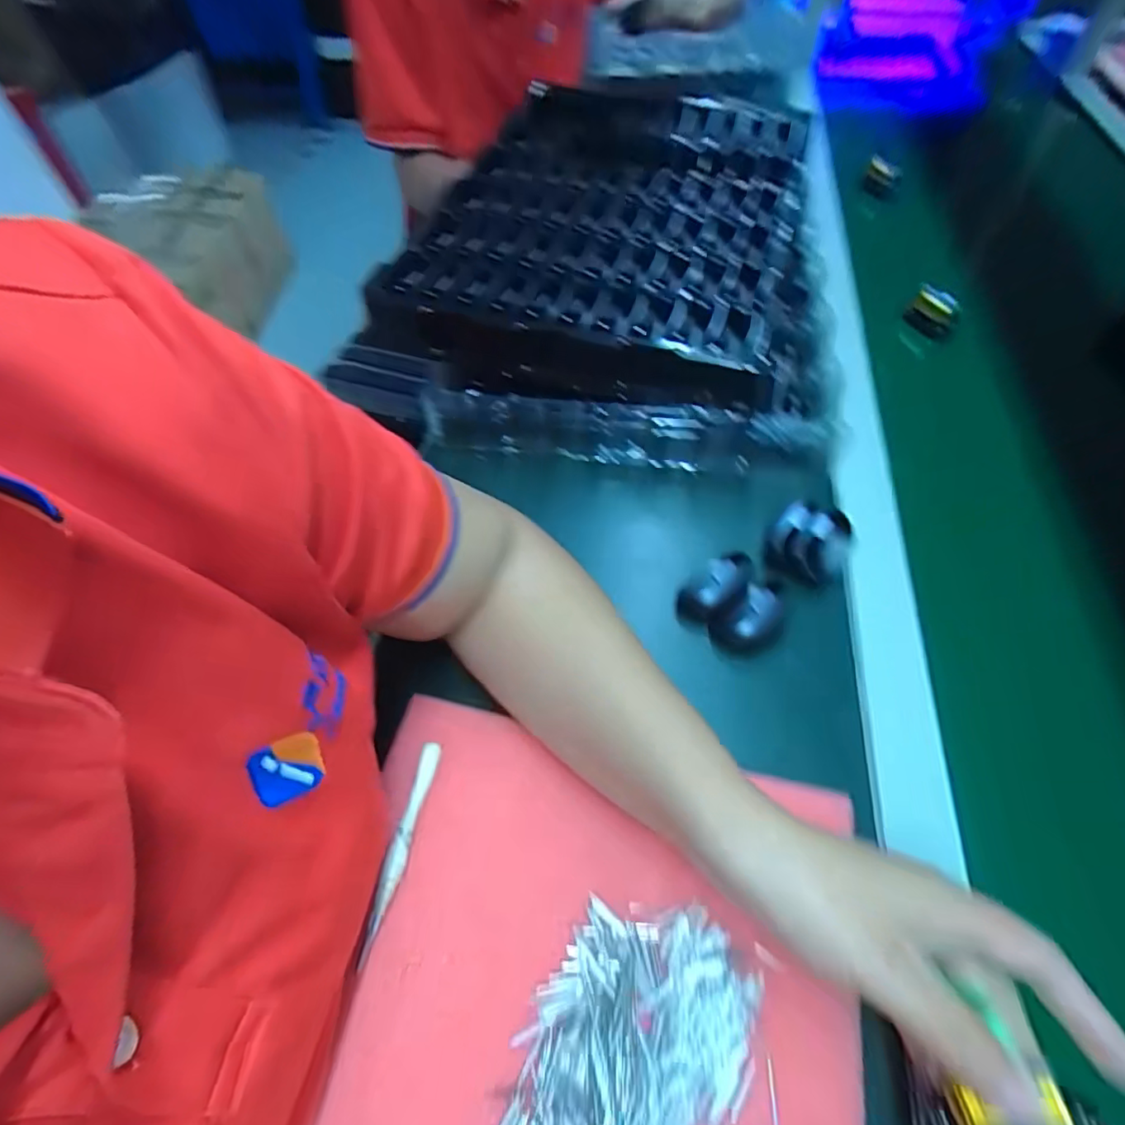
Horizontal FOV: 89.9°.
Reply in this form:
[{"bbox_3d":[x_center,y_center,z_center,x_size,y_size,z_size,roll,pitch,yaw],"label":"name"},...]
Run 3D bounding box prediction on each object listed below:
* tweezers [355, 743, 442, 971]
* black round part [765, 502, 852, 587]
[{"bbox_3d":[-0.086,0.150,0.300,0.011,0.006,0.106,9,56,8],"label":"tweezers"},{"bbox_3d":[0.178,-0.015,0.404,0.051,0.033,0.054,-1,55,1],"label":"black round part"}]

